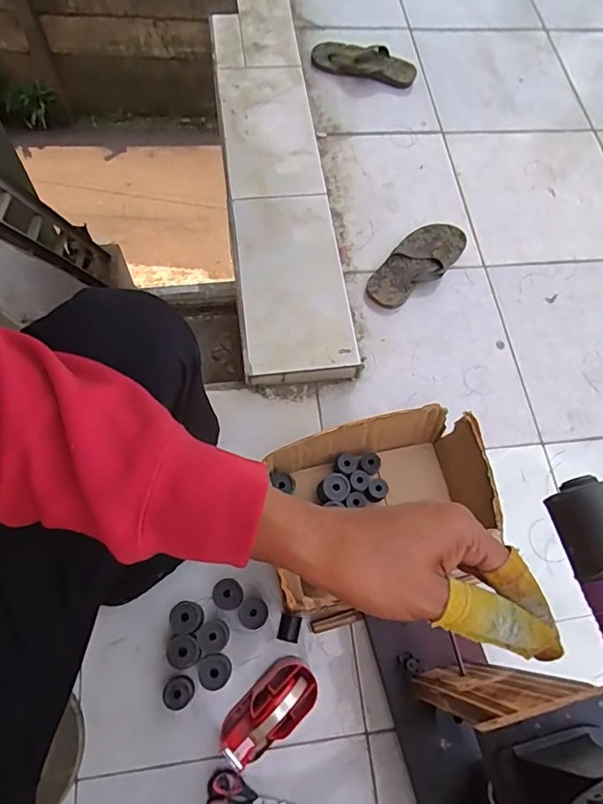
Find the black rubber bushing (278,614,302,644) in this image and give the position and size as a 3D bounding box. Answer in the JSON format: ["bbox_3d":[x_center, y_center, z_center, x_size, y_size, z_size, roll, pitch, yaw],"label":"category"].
[{"bbox_3d":[-0.018,0.343,0.758,0.032,0.025,0.038,12,67,0],"label":"black rubber bushing"}]

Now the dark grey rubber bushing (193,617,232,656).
[{"bbox_3d":[-0.131,0.348,0.742,0.043,0.050,0.043,-23,72,-14],"label":"dark grey rubber bushing"}]

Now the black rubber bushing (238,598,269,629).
[{"bbox_3d":[-0.072,0.320,0.754,0.043,0.042,0.042,2,68,-4],"label":"black rubber bushing"}]

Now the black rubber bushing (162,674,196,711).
[{"bbox_3d":[-0.174,0.414,0.714,0.039,0.049,0.039,2,68,-4],"label":"black rubber bushing"}]

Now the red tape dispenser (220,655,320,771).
[{"bbox_3d":[-0.043,0.424,0.679,0.069,0.109,0.149,42,70,12],"label":"red tape dispenser"}]

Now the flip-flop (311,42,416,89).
[{"bbox_3d":[0.160,-0.866,1.286,0.269,0.039,0.105,9,67,-1],"label":"flip-flop"}]

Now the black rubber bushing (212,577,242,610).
[{"bbox_3d":[-0.112,0.292,0.759,0.043,0.044,0.043,2,68,-4],"label":"black rubber bushing"}]

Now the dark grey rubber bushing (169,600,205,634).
[{"bbox_3d":[-0.169,0.321,0.746,0.047,0.044,0.043,-1,68,-5],"label":"dark grey rubber bushing"}]

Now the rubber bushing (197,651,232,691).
[{"bbox_3d":[-0.124,0.389,0.722,0.042,0.052,0.046,2,68,-4],"label":"rubber bushing"}]

